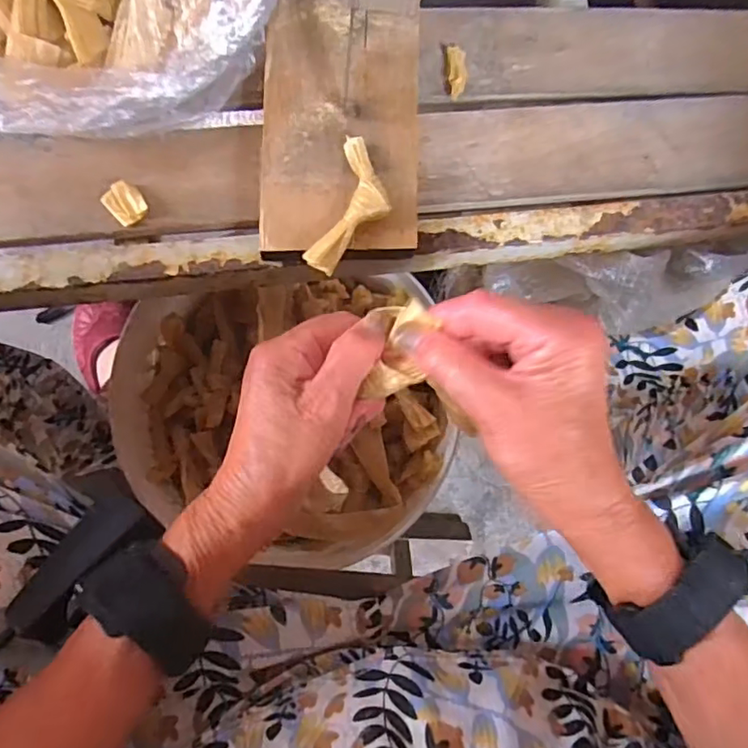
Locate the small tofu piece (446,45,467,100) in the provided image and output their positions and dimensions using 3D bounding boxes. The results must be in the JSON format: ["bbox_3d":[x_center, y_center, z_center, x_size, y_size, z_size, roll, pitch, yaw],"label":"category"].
[{"bbox_3d":[0.050,-0.183,0.346,0.013,0.004,0.037,2,83,-6],"label":"small tofu piece"}]

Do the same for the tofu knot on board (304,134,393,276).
[{"bbox_3d":[-0.010,-0.086,0.303,0.032,0.016,0.069,20,81,-3],"label":"tofu knot on board"}]

